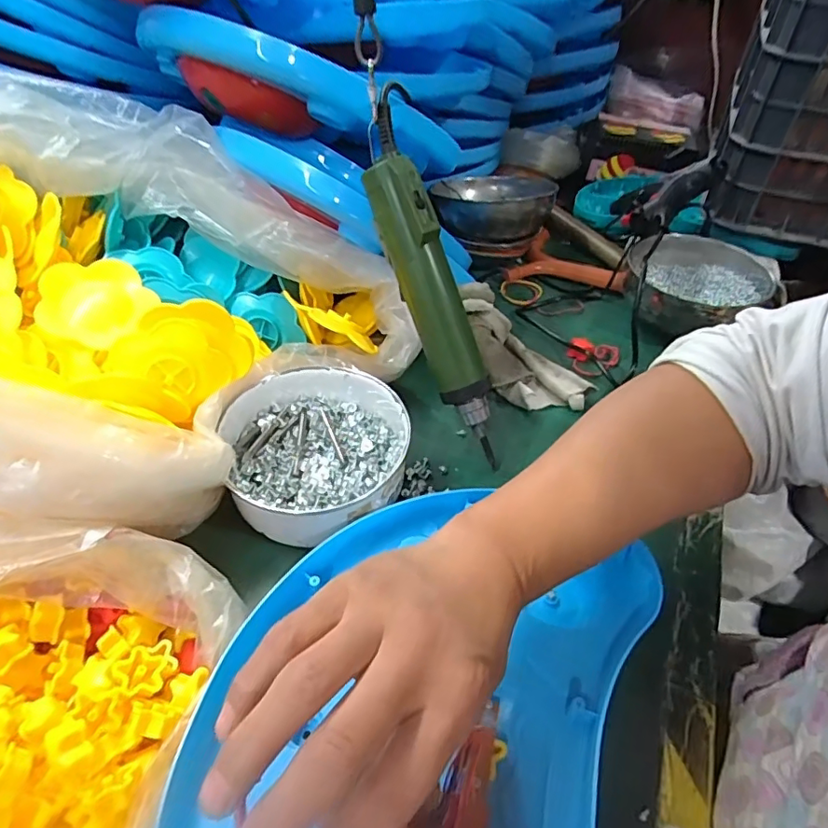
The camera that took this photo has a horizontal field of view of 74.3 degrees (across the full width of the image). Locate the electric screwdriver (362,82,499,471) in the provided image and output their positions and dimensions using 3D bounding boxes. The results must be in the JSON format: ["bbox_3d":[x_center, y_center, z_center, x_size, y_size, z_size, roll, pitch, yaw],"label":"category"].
[{"bbox_3d":[0.014,-0.096,0.427,0.035,0.277,0.039,-28,16,-28],"label":"electric screwdriver"}]

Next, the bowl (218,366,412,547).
[{"bbox_3d":[-0.073,0.026,0.423,0.136,0.050,0.140,1,44,-1],"label":"bowl"}]

